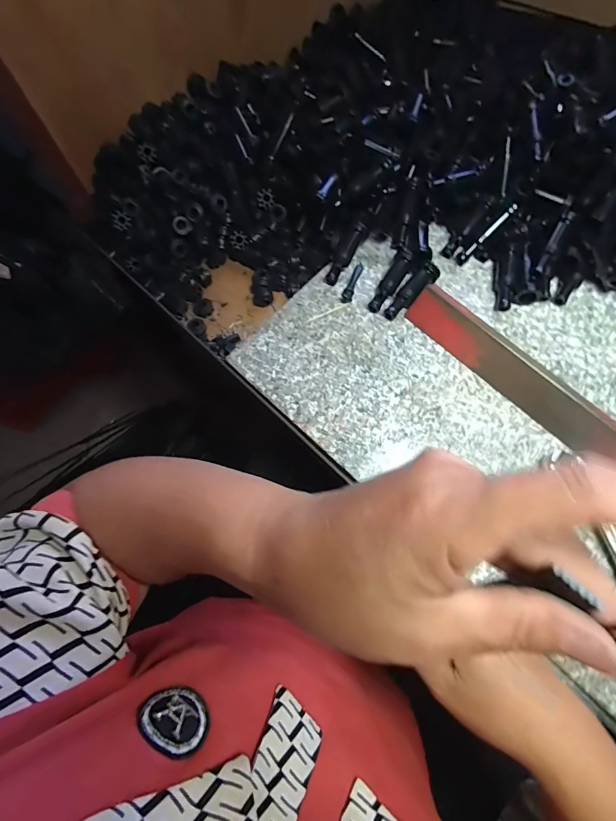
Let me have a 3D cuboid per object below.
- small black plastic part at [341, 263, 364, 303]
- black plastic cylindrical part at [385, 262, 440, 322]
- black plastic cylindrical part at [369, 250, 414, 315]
[{"bbox_3d":[0.046,-0.131,0.412,0.010,0.007,0.048,20,74,7],"label":"small black plastic part"},{"bbox_3d":[0.102,-0.119,0.402,0.074,0.014,0.019,-43,77,-11],"label":"black plastic cylindrical part"},{"bbox_3d":[0.083,-0.128,0.406,0.017,0.018,0.068,28,75,9],"label":"black plastic cylindrical part"}]

